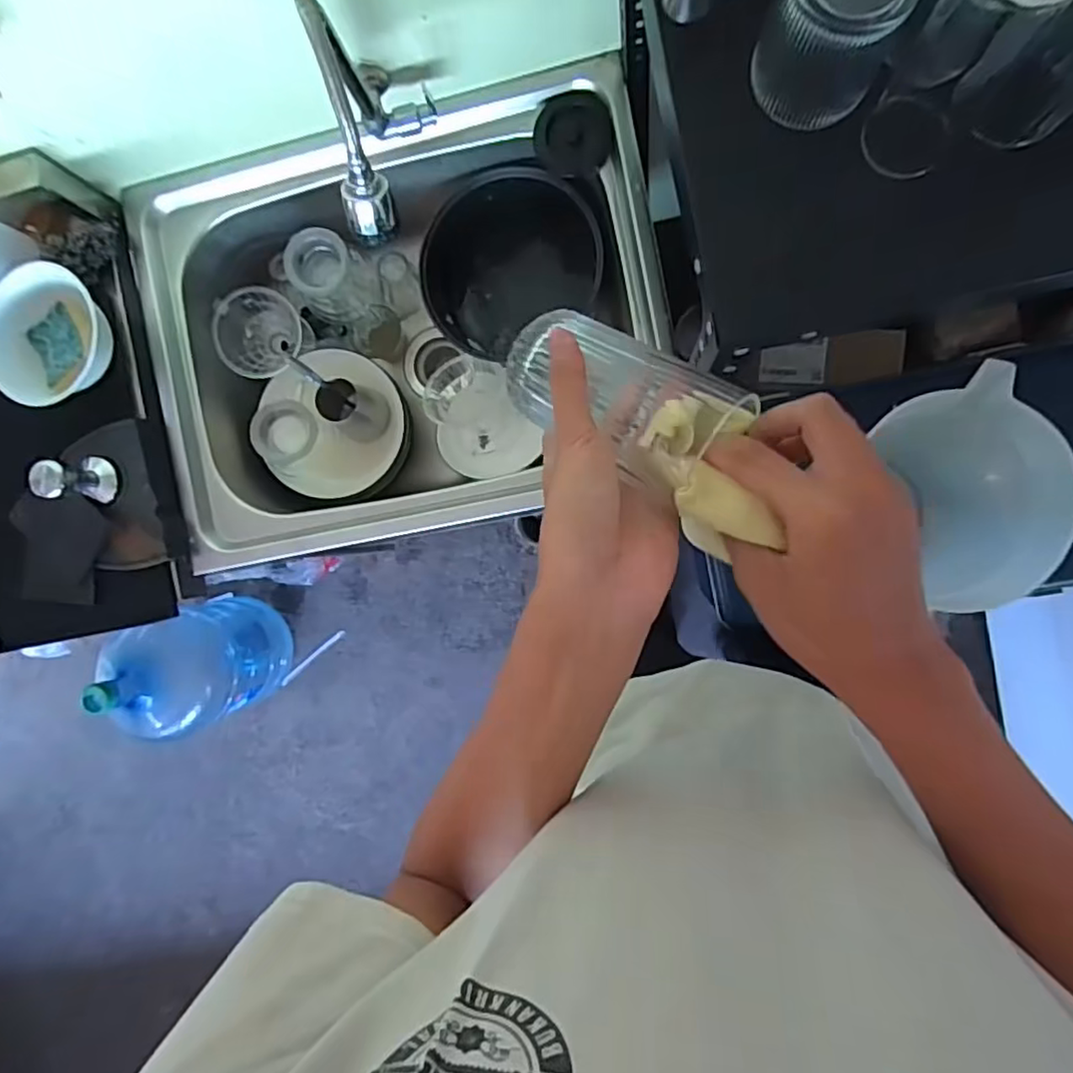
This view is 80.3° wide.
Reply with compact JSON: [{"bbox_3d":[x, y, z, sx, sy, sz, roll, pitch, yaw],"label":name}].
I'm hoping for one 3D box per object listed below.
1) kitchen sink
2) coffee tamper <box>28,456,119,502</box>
[{"bbox_3d":[-0.152,-0.258,0.867,0.631,0.263,0.470,-10,90,7],"label":"kitchen sink"},{"bbox_3d":[-0.540,-0.069,0.745,0.048,0.079,0.049,10,93,7],"label":"coffee tamper"}]

